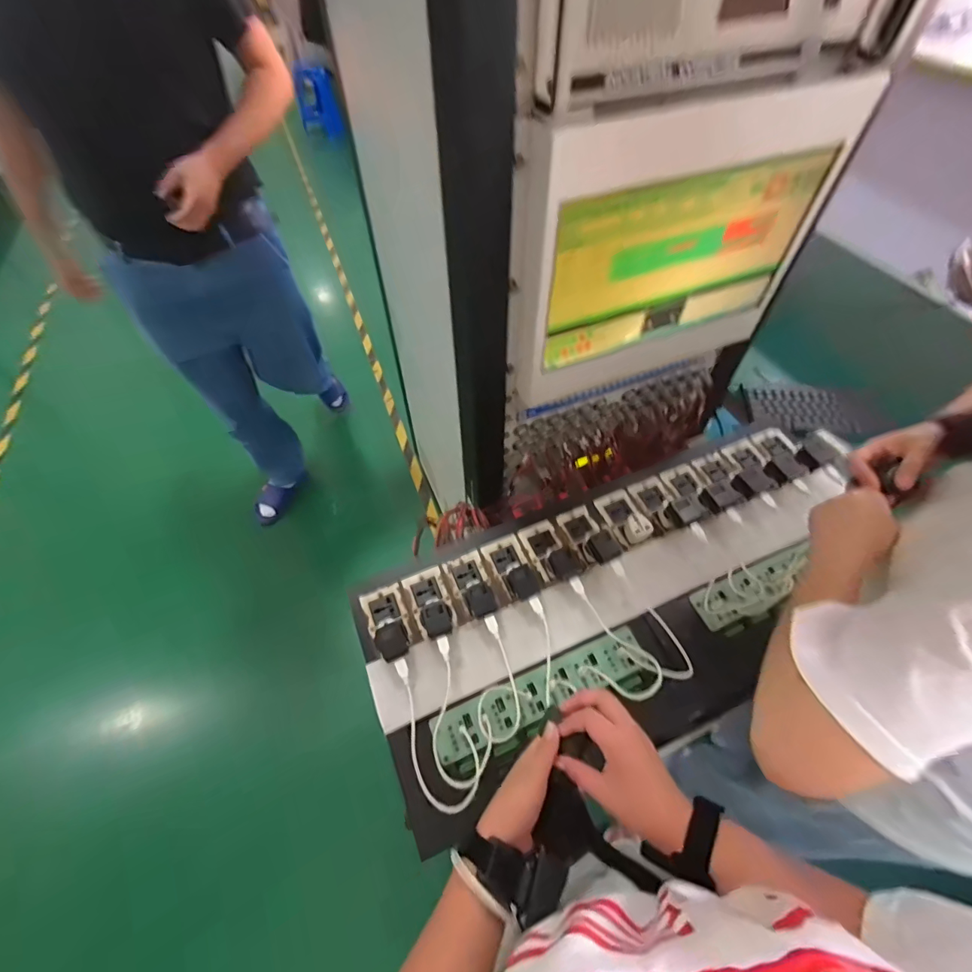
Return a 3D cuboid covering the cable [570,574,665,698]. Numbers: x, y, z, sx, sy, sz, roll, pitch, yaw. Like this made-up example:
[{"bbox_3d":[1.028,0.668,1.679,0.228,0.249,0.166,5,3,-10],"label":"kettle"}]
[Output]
[{"bbox_3d":[0.164,0.220,0.642,0.079,0.067,0.179,-27,59,-18],"label":"cable"}]

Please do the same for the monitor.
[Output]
[{"bbox_3d":[0.267,-0.302,0.618,0.399,0.224,0.026,-23,57,-15],"label":"monitor"}]

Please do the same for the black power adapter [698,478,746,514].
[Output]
[{"bbox_3d":[0.394,0.018,0.754,0.058,0.025,0.052,-17,56,-11],"label":"black power adapter"}]

